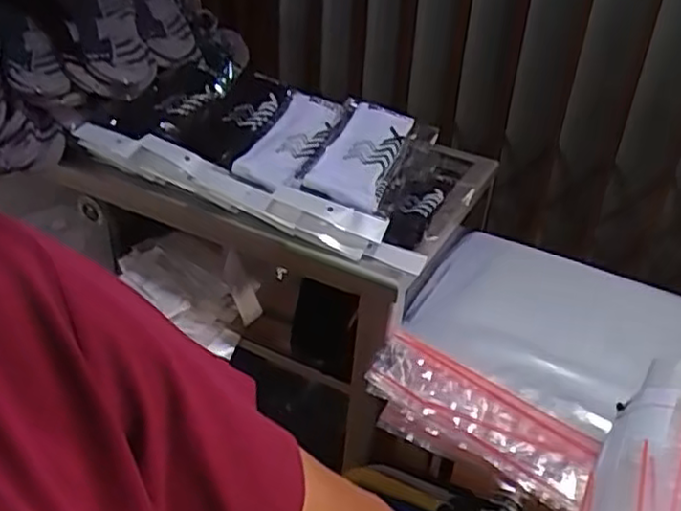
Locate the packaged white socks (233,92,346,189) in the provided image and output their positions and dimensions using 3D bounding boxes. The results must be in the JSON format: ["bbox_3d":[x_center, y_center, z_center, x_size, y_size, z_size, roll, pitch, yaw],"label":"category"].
[{"bbox_3d":[-0.068,-0.146,0.893,0.089,0.036,0.174,16,51,16],"label":"packaged white socks"}]

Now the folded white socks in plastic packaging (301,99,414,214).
[{"bbox_3d":[0.023,-0.125,0.870,0.093,0.025,0.183,13,52,13],"label":"folded white socks in plastic packaging"}]

